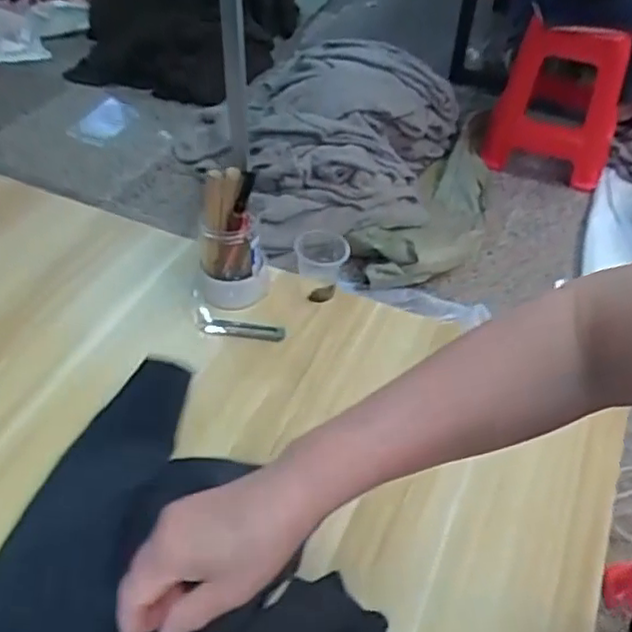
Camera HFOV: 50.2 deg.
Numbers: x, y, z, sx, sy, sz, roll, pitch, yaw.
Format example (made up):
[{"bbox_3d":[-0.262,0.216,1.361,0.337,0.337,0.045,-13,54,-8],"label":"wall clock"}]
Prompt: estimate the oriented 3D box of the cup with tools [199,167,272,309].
[{"bbox_3d":[-0.104,-0.095,0.821,0.082,0.157,0.091,-6,44,-10],"label":"cup with tools"}]

